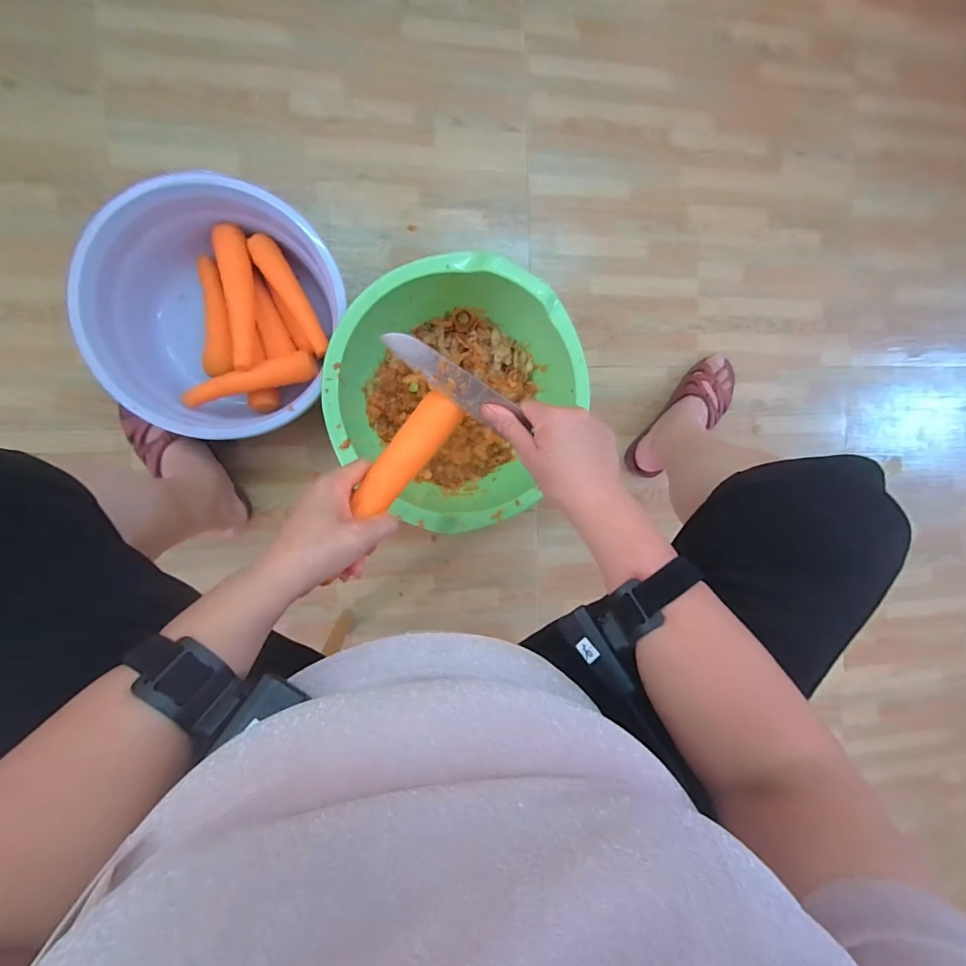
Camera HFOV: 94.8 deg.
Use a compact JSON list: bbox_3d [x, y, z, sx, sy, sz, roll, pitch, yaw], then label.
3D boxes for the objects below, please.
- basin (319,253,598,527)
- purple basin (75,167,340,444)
[{"bbox_3d":[-0.045,-0.124,0.630,0.310,0.134,0.346,31,87,-9],"label":"basin"},{"bbox_3d":[-0.330,-0.221,0.584,0.280,0.118,0.298,0,92,-9],"label":"purple basin"}]

